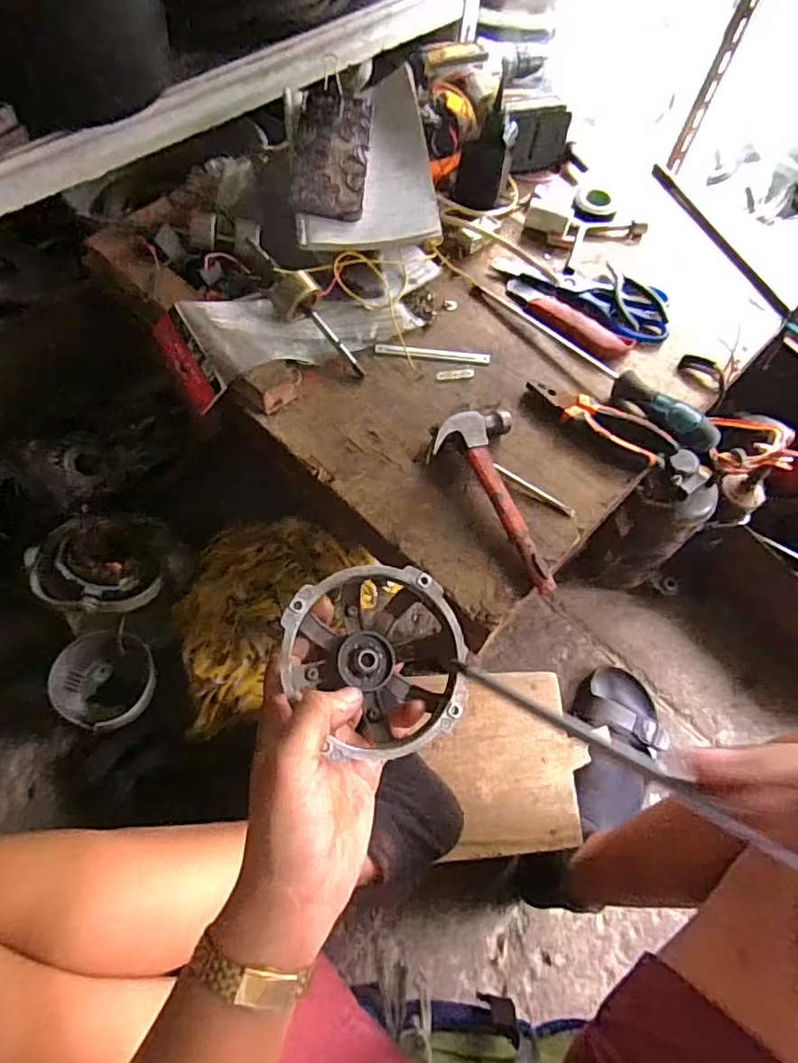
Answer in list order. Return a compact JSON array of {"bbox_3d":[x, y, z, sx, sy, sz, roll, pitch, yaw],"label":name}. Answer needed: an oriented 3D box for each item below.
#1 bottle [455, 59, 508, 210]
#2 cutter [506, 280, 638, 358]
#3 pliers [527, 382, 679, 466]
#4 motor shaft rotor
[{"bbox_3d":[0.098,-0.444,0.663,0.054,0.143,0.050,9,65,1],"label":"bottle"},{"bbox_3d":[0.186,-0.240,0.640,0.156,0.015,0.035,37,69,13],"label":"cutter"},{"bbox_3d":[0.200,-0.113,0.577,0.154,0.020,0.041,32,68,11],"label":"pliers"},{"bbox_3d":[-0.096,-0.231,0.596,0.043,0.034,0.175,-43,95,-20],"label":"motor shaft rotor"}]

